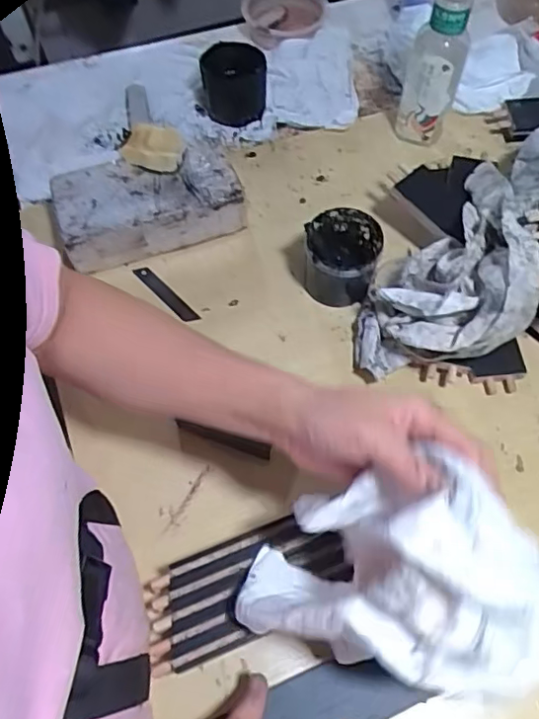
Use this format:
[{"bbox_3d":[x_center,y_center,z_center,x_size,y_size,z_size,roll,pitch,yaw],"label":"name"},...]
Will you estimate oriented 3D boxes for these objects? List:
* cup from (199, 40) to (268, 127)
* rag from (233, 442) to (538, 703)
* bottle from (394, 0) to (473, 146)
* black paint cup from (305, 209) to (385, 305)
[{"bbox_3d":[-0.047,-0.363,0.753,0.076,0.067,0.087,-11,63,-6],"label":"cup"},{"bbox_3d":[0.084,0.139,0.372,0.189,0.168,0.112,15,64,8],"label":"rag"},{"bbox_3d":[0.193,-0.341,0.663,0.062,0.206,0.057,14,64,7],"label":"bottle"},{"bbox_3d":[0.077,-0.107,0.622,0.075,0.082,0.074,0,63,0],"label":"black paint cup"}]

